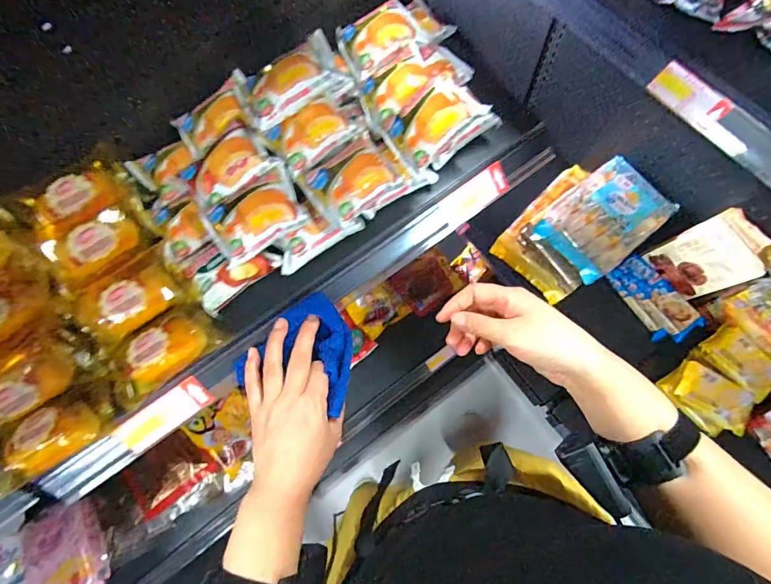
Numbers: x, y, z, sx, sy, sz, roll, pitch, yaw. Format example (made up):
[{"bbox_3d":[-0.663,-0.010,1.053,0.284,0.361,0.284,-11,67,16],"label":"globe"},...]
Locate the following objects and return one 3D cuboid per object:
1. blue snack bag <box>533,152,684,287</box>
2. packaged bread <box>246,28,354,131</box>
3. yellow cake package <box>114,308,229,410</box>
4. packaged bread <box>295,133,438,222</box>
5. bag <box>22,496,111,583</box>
[{"bbox_3d":[0.500,-0.172,0.922,0.259,0.058,0.197,-34,74,-9],"label":"blue snack bag"},{"bbox_3d":[-0.095,-0.224,0.423,0.097,0.032,0.079,-21,72,-5],"label":"packaged bread"},{"bbox_3d":[-0.230,0.060,0.411,0.110,0.036,0.058,-43,75,-11],"label":"yellow cake package"},{"bbox_3d":[-0.020,-0.130,0.442,0.133,0.063,0.081,-36,74,-10],"label":"packaged bread"},{"bbox_3d":[-0.724,0.584,0.900,0.171,0.039,0.202,-28,73,-7],"label":"bag"}]

